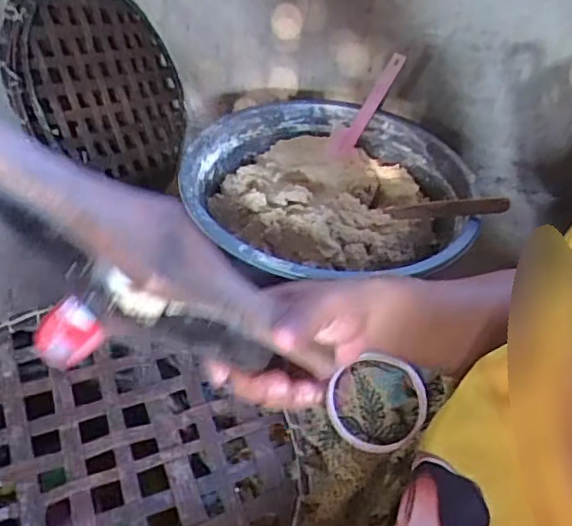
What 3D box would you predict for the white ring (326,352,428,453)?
[{"bbox_3d":[0.080,0.122,0.534,0.092,0.009,0.082,-23,71,-19],"label":"white ring"}]

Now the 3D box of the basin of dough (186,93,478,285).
[{"bbox_3d":[0.061,-0.094,0.876,0.396,0.105,0.377,4,43,-3],"label":"basin of dough"}]

